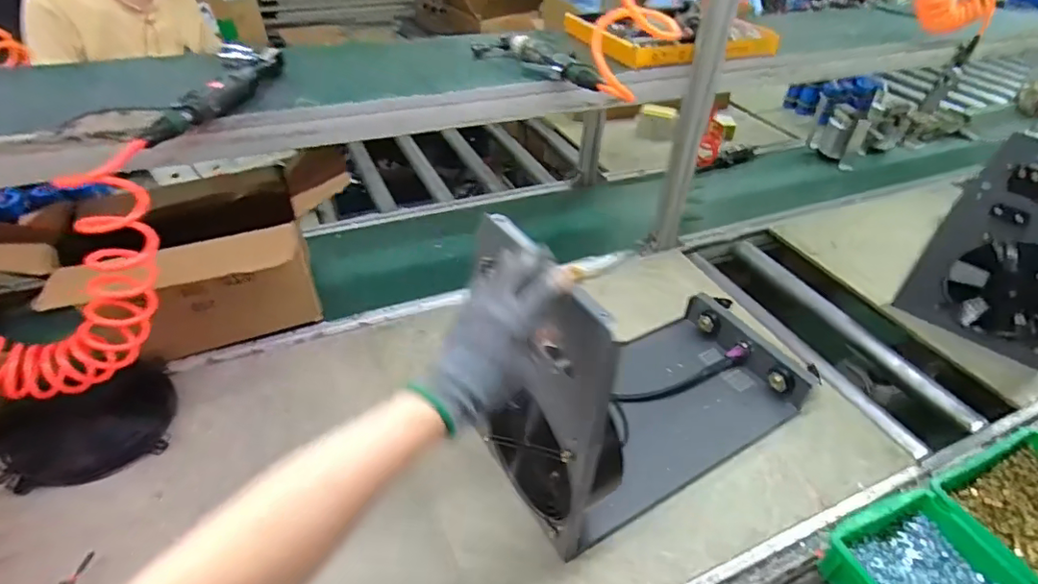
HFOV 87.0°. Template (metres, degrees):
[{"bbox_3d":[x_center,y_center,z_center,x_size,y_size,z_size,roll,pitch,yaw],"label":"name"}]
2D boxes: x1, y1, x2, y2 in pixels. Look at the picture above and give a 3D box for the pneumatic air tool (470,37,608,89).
[{"bbox_3d":[0.028,-0.397,0.930,0.261,0.039,0.078,32,47,30],"label":"pneumatic air tool"}]

